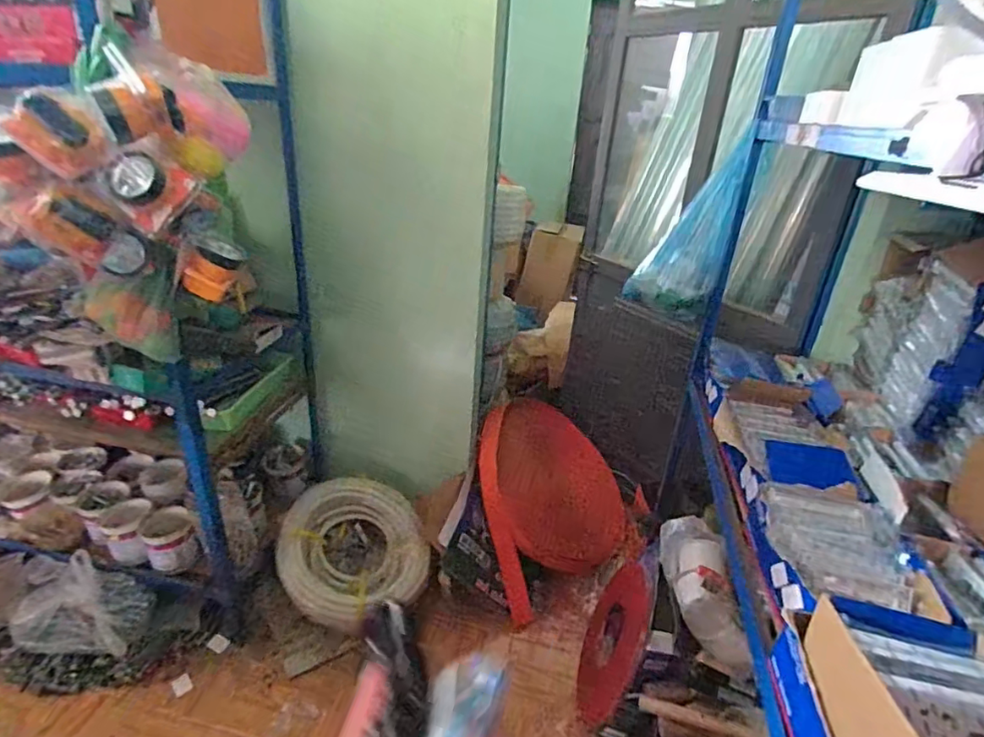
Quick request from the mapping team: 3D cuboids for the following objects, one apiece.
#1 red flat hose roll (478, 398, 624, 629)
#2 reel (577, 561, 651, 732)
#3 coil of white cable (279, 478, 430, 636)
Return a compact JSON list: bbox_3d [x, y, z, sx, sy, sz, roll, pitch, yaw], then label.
[{"bbox_3d":[0.198,0.370,1.596,0.493,0.085,0.584,-9,71,-26],"label":"red flat hose roll"},{"bbox_3d":[0.281,0.637,1.245,0.054,0.335,0.323,23,31,-8],"label":"reel"},{"bbox_3d":[-0.377,0.503,1.444,0.366,0.127,0.411,-17,58,-23],"label":"coil of white cable"}]

